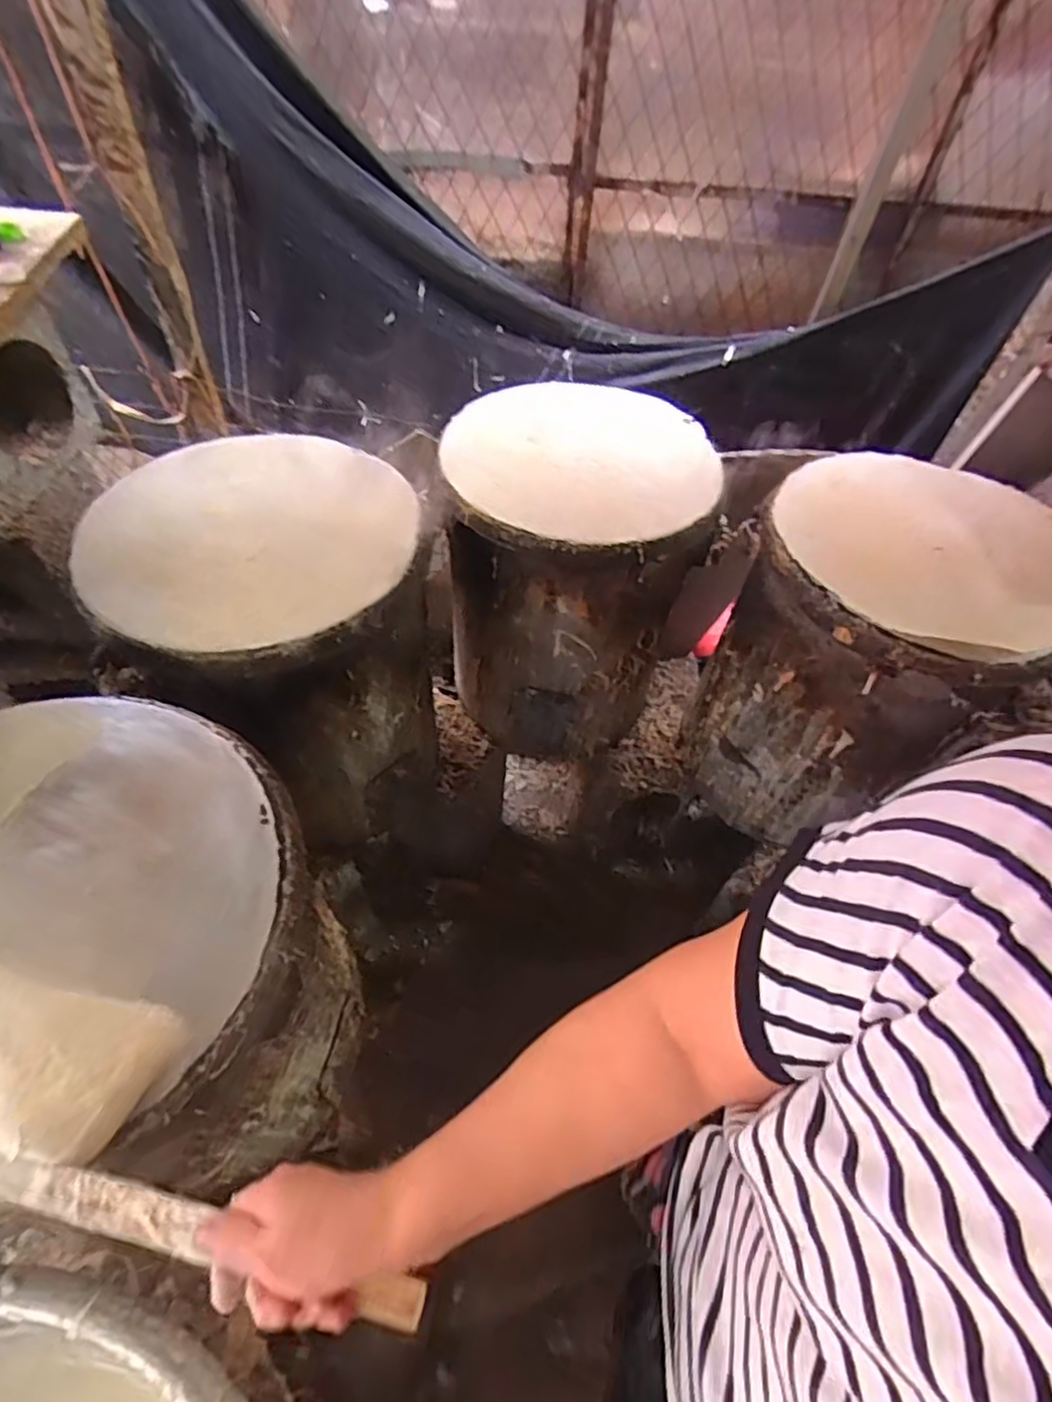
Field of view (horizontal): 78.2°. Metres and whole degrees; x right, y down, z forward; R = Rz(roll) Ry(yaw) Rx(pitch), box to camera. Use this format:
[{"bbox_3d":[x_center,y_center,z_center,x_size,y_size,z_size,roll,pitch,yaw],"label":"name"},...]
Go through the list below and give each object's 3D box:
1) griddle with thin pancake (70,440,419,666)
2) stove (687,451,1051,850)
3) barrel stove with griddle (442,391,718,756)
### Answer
[{"bbox_3d":[-0.308,-0.197,0.726,0.340,0.022,0.341,17,53,7],"label":"griddle with thin pancake"},{"bbox_3d":[0.475,-0.062,0.983,0.361,0.469,0.372,34,57,19],"label":"stove"},{"bbox_3d":[0.056,-0.192,1.042,0.330,0.470,0.341,6,53,-2],"label":"barrel stove with griddle"}]

